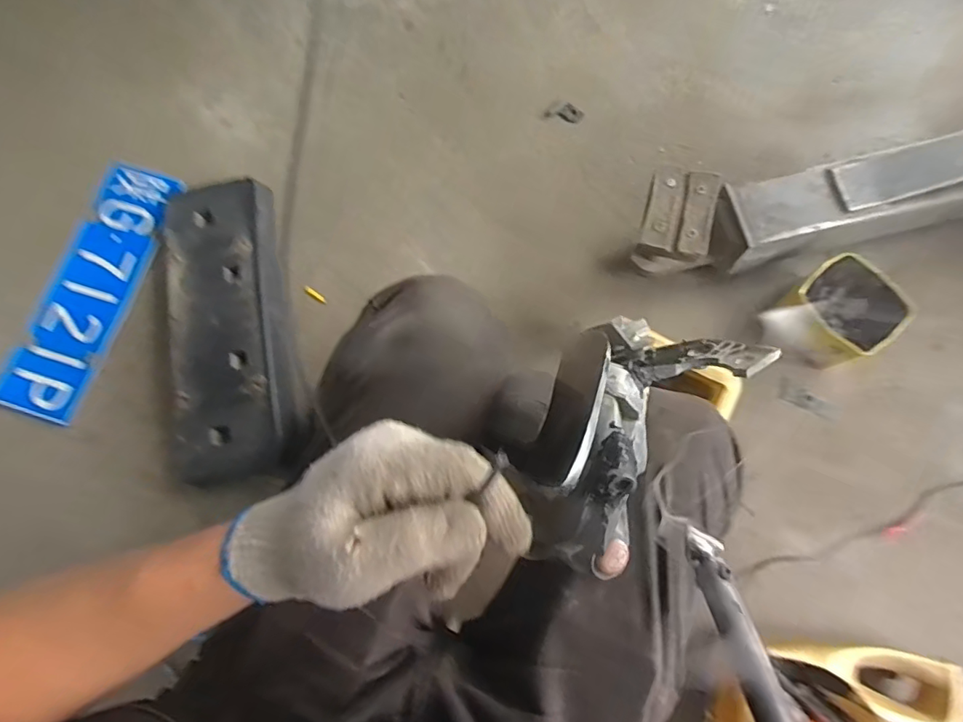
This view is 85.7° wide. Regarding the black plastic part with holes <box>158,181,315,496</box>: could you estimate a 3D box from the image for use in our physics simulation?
[{"bbox_3d":[-0.383,-0.054,0.793,0.191,0.071,0.460,-11,78,-2],"label":"black plastic part with holes"}]

